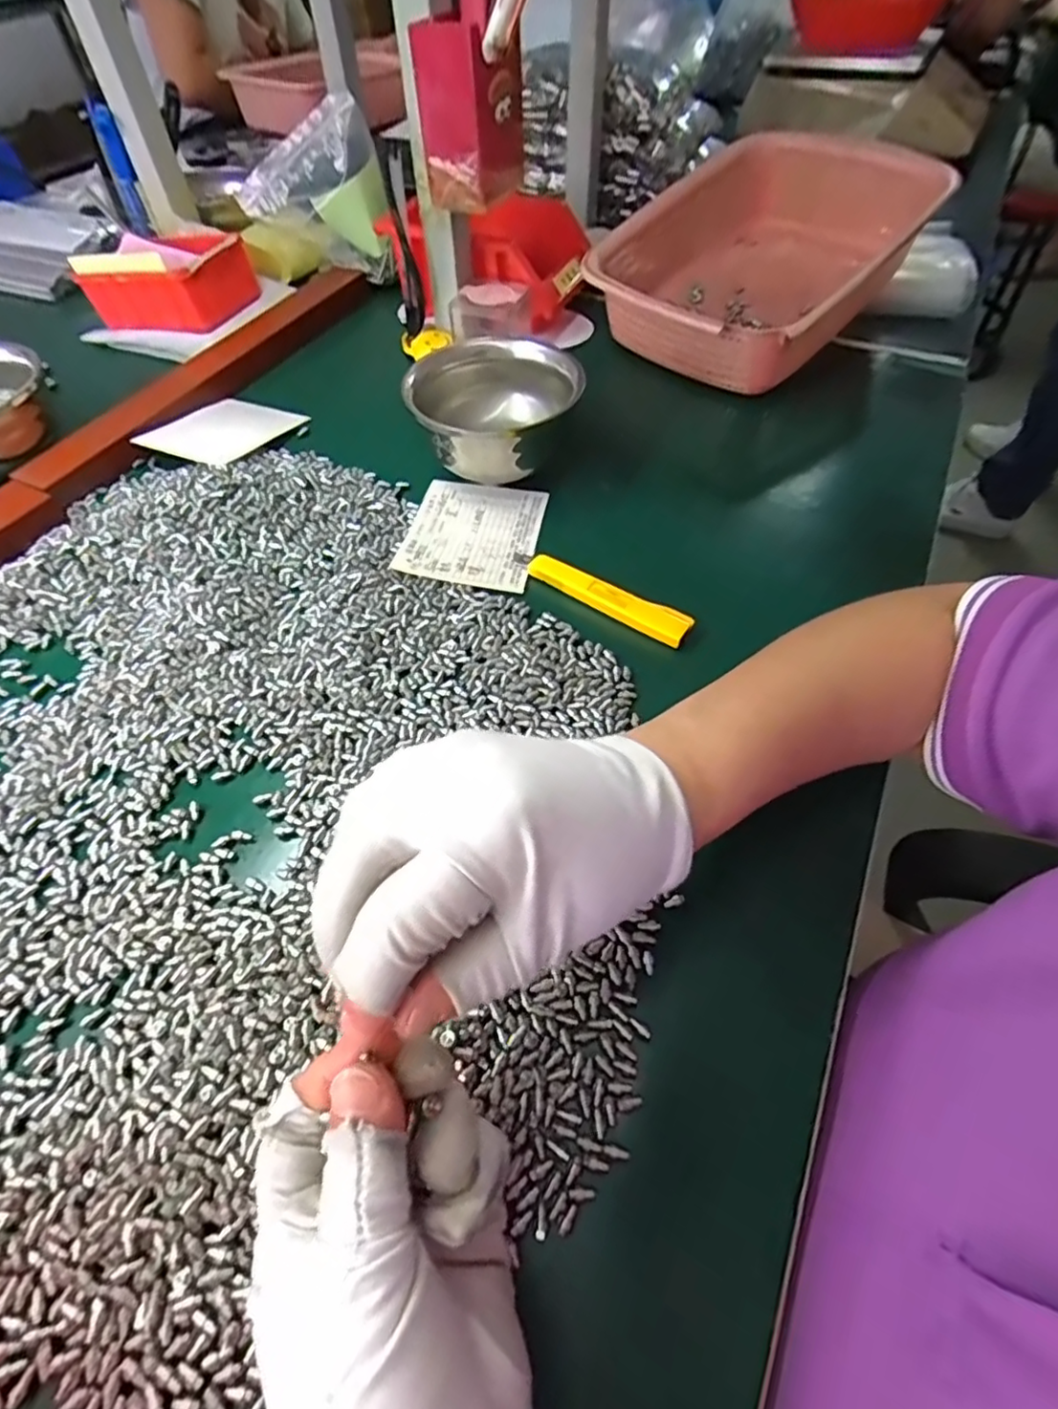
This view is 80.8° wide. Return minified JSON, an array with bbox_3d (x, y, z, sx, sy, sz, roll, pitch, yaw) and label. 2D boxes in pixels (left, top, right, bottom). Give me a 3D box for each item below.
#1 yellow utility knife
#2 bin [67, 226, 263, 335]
[{"bbox_3d":[0.044,-0.073,0.400,0.126,0.011,0.020,31,61,19],"label":"yellow utility knife"},{"bbox_3d":[-0.347,-0.408,0.602,0.141,0.061,0.094,17,57,11],"label":"bin"}]

